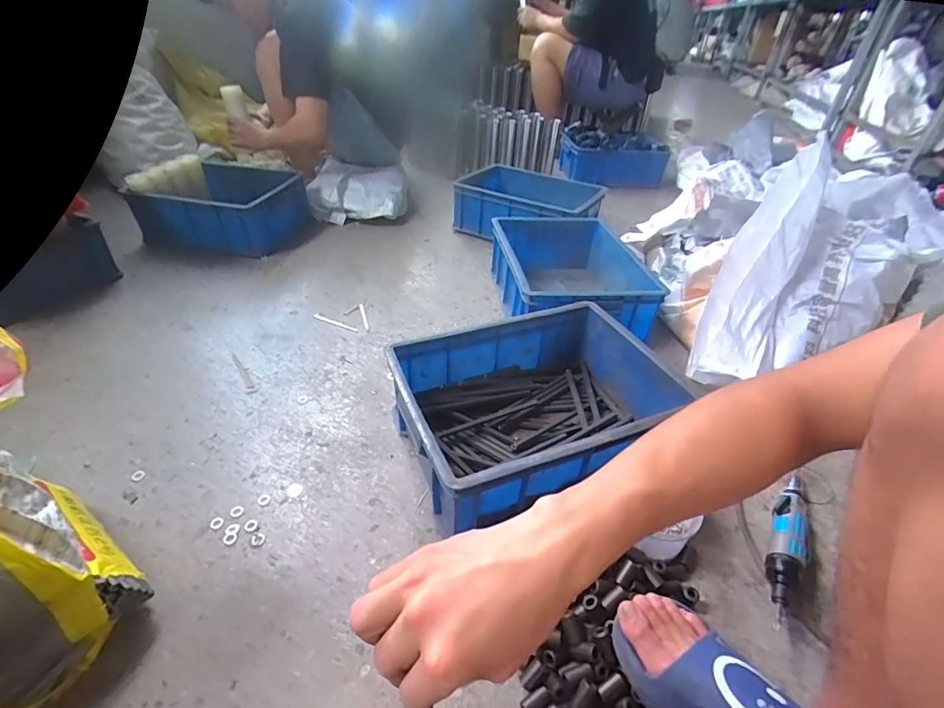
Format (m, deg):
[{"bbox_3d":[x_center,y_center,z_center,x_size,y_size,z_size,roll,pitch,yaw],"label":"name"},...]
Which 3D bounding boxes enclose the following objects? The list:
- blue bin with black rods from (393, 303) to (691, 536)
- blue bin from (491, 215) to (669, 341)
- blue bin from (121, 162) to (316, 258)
[{"bbox_3d":[0.096,0.086,0.705,0.393,0.148,0.287,-14,41,-20],"label":"blue bin with black rods"},{"bbox_3d":[0.225,-0.187,1.065,0.330,0.148,0.450,1,38,-2],"label":"blue bin"},{"bbox_3d":[-0.700,-0.433,1.332,0.439,0.144,0.301,9,38,9],"label":"blue bin"}]

